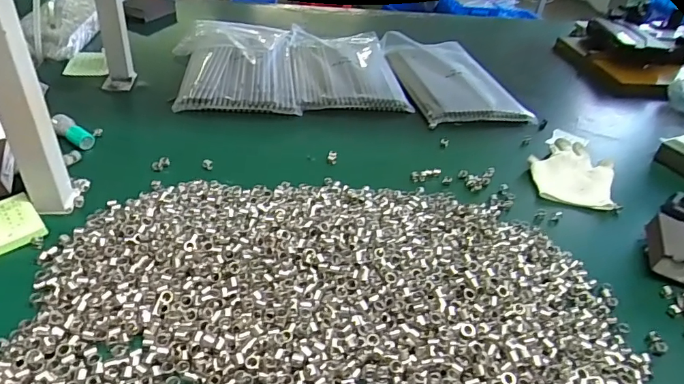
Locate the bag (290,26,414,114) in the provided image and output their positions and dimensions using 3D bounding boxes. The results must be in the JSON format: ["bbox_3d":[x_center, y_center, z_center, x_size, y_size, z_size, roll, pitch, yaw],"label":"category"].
[{"bbox_3d":[0.001,-0.228,0.854,0.180,0.026,0.308,-1,37,-9],"label":"bag"}]

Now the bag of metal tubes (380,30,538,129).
[{"bbox_3d":[0.195,-0.215,0.861,0.193,0.030,0.320,-4,38,-12],"label":"bag of metal tubes"}]

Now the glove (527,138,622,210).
[{"bbox_3d":[0.308,-0.031,0.635,0.103,0.017,0.153,15,38,12],"label":"glove"}]

